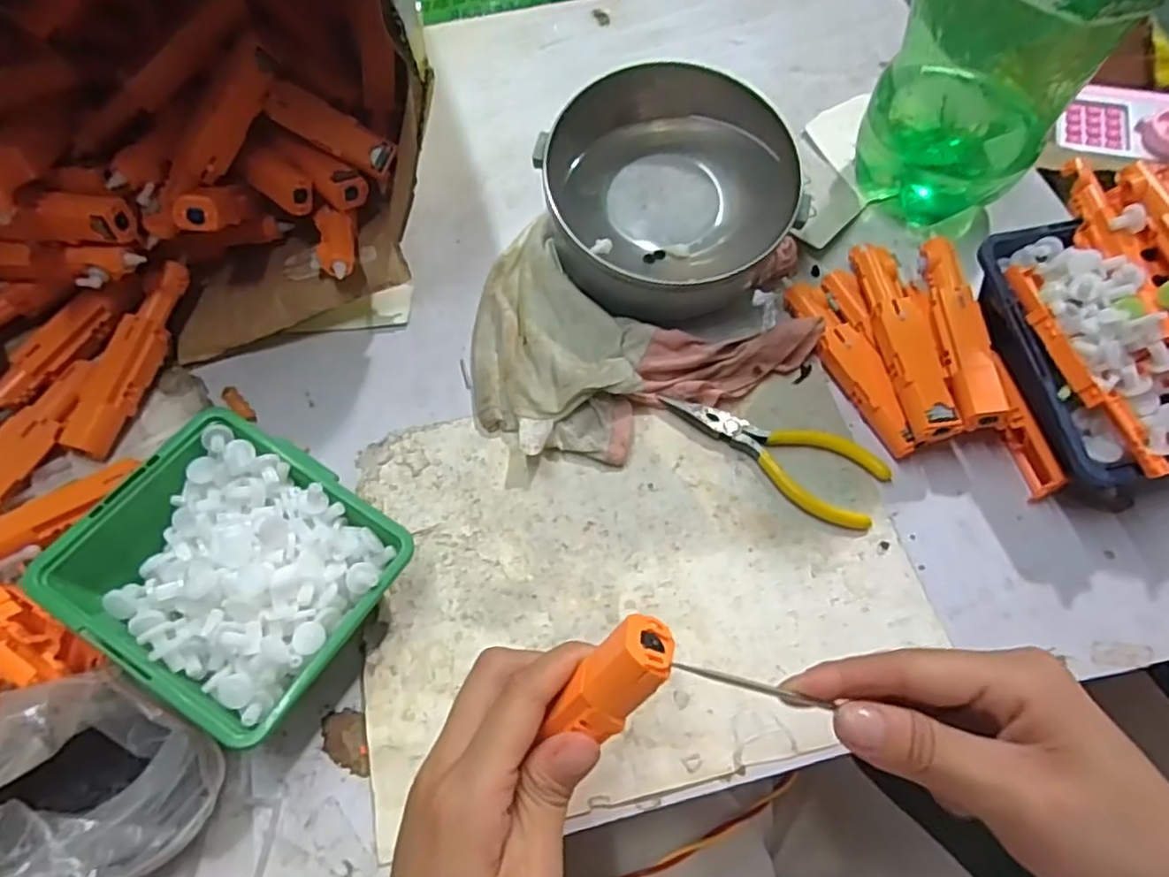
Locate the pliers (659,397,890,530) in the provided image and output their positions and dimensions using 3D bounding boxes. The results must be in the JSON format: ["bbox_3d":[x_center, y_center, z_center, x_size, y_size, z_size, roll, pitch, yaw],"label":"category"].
[{"bbox_3d":[0.104,0.004,0.378,0.121,0.009,0.046,31,68,15],"label":"pliers"}]

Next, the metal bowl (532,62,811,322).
[{"bbox_3d":[0.048,-0.146,0.415,0.138,0.083,0.124,-22,65,-10],"label":"metal bowl"}]

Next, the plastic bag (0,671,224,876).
[{"bbox_3d":[-0.193,0.148,0.269,0.089,0.071,0.103,-6,63,-2],"label":"plastic bag"}]

